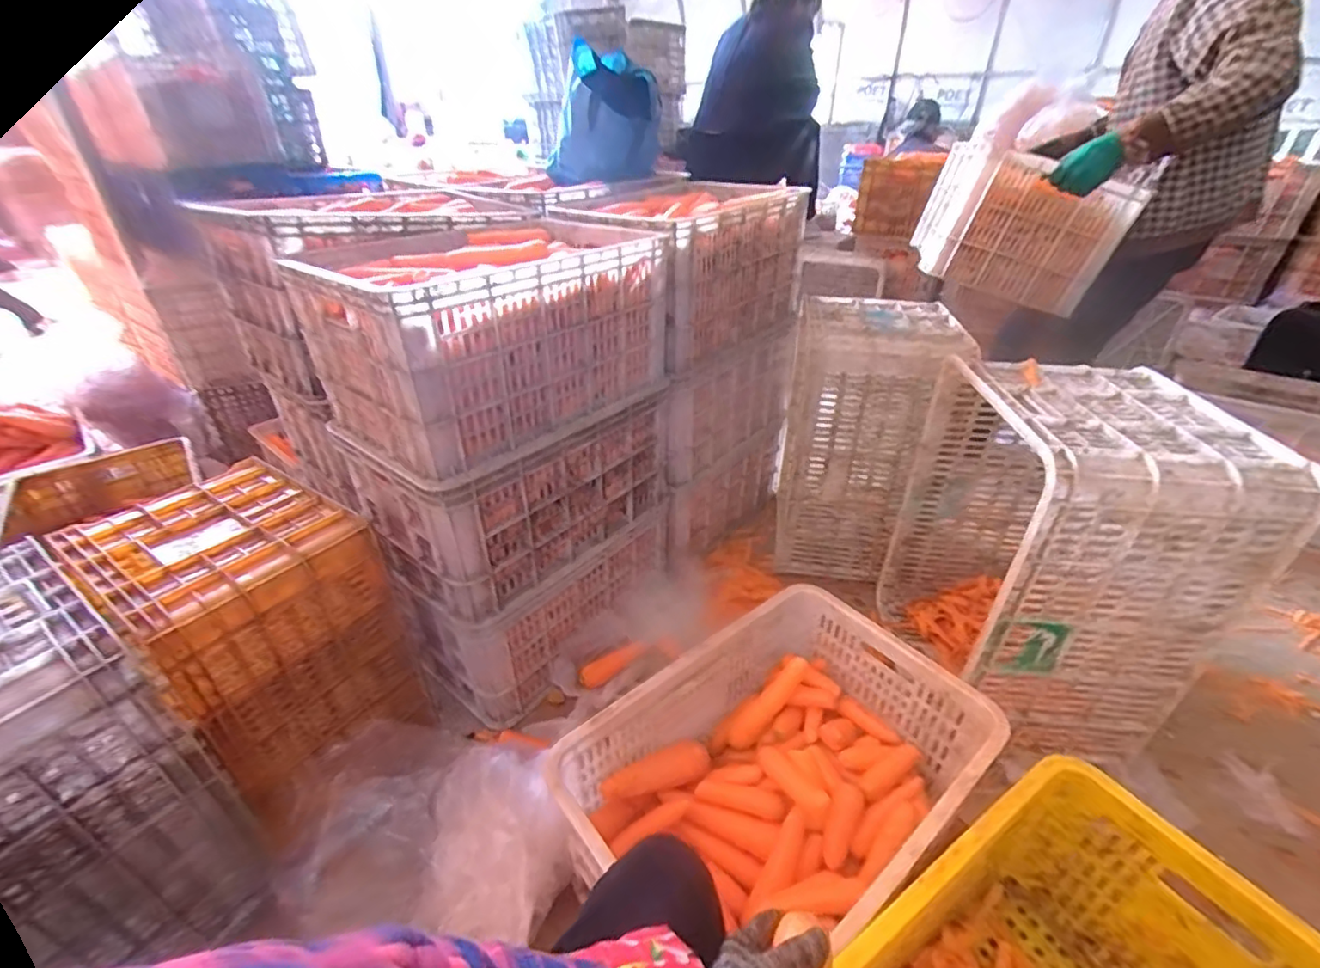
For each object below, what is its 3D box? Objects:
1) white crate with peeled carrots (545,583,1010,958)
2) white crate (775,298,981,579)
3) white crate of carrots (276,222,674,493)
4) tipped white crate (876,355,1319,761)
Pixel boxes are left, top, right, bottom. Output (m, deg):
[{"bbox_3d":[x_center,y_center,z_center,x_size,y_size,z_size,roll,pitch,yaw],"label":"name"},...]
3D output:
[{"bbox_3d":[0.158,0.419,0.787,0.510,0.232,0.359,-23,40,-31],"label":"white crate with peeled carrots"},{"bbox_3d":[0.467,-0.100,1.336,0.306,0.554,0.327,8,34,12],"label":"white crate"},{"bbox_3d":[-0.263,-0.259,0.949,0.328,0.262,0.529,24,40,32],"label":"white crate of carrots"},{"bbox_3d":[0.650,0.135,0.996,0.333,0.602,0.418,4,33,6],"label":"tipped white crate"}]

